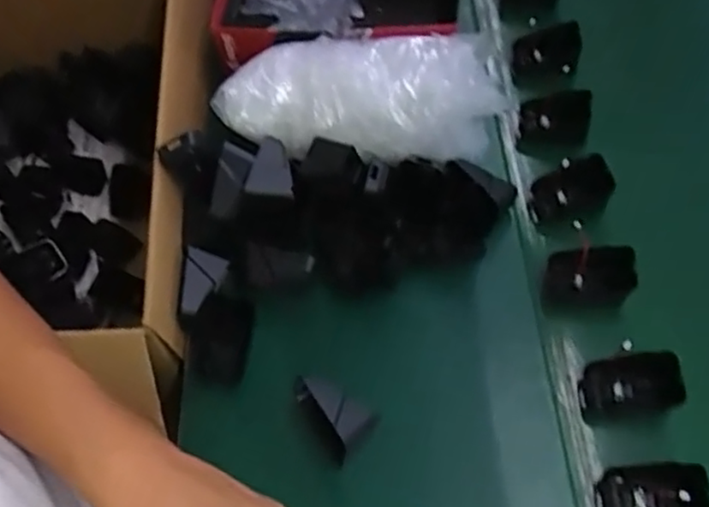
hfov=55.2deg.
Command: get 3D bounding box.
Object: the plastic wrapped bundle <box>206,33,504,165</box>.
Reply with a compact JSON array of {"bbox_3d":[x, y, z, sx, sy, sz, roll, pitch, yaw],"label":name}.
[{"bbox_3d":[0.007,-0.140,0.611,0.244,0.073,0.095,4,56,1],"label":"plastic wrapped bundle"}]

